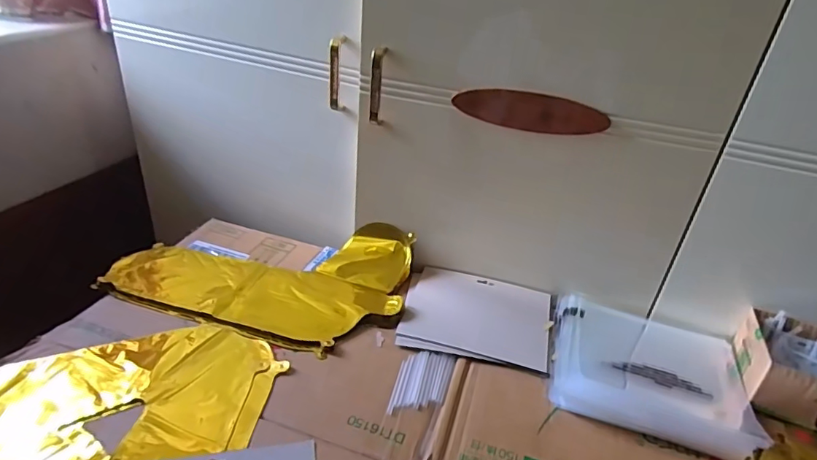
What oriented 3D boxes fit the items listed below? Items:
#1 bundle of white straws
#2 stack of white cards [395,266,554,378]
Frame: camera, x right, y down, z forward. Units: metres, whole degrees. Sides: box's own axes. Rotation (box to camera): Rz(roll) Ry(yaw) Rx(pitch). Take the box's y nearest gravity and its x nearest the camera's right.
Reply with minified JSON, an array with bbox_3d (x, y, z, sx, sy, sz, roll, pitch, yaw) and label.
[{"bbox_3d":[0.018,0.178,0.588,0.062,0.004,0.100,11,32,8],"label":"bundle of white straws"},{"bbox_3d":[0.097,0.115,0.696,0.197,0.006,0.172,10,32,7],"label":"stack of white cards"}]

